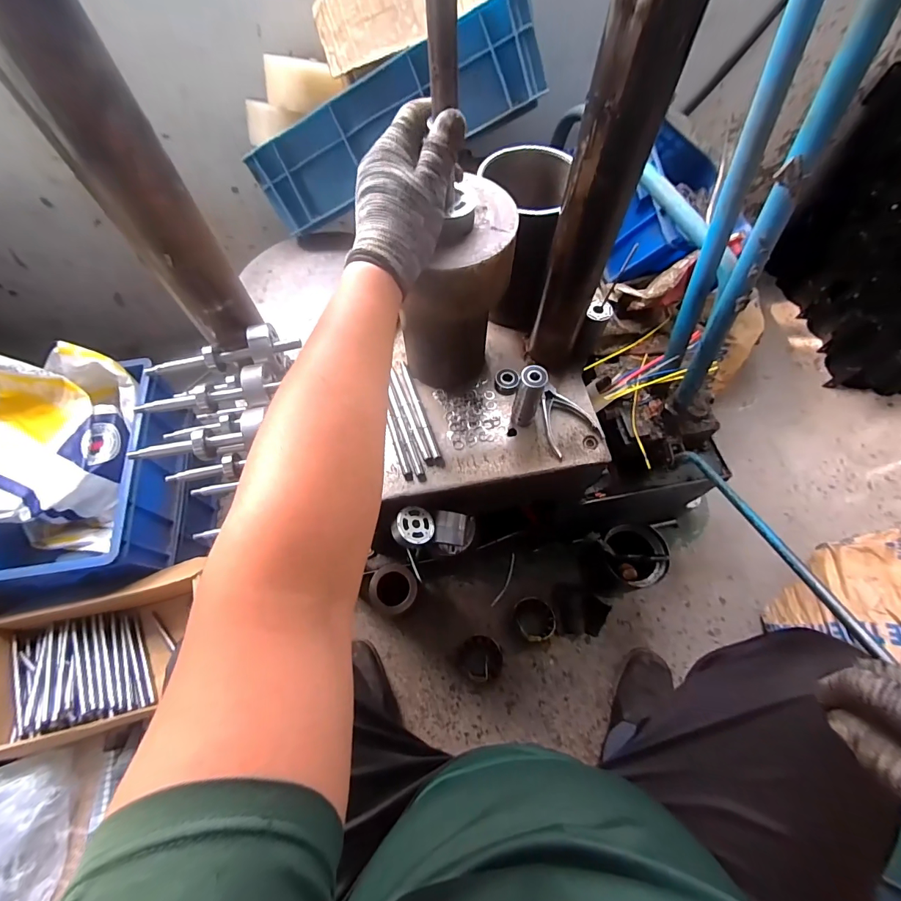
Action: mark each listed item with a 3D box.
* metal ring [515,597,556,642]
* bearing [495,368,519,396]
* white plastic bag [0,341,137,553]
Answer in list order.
[{"bbox_3d":[0.173,0.341,0.846,0.083,0.046,0.087,0,64,0],"label":"metal ring"},{"bbox_3d":[0.080,-0.098,0.586,0.033,0.011,0.036,5,64,3],"label":"bearing"},{"bbox_3d":[-0.738,-0.023,0.728,0.272,0.244,0.323,7,64,4],"label":"white plastic bag"}]

